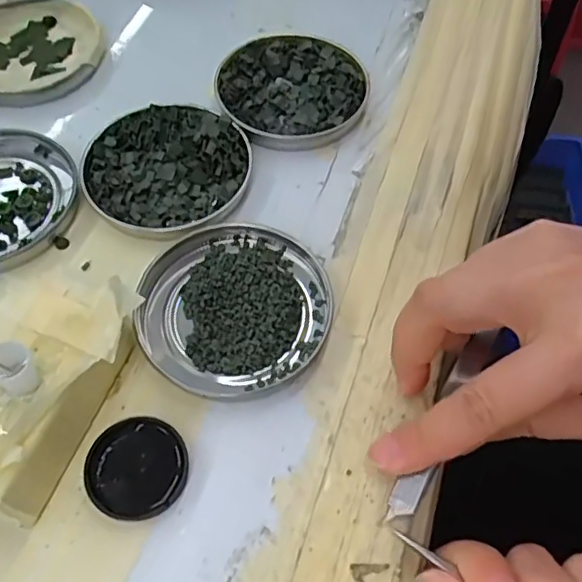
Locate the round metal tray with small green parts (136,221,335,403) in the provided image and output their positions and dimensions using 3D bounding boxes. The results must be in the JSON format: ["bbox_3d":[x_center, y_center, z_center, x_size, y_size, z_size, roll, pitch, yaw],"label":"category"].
[{"bbox_3d":[-0.023,0.005,0.244,0.077,0.013,0.074,0,59,1],"label":"round metal tray with small green parts"}]

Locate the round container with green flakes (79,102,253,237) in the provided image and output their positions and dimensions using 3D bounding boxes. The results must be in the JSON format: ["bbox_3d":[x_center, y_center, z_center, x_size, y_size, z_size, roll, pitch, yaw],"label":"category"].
[{"bbox_3d":[-0.060,-0.058,0.282,0.075,0.009,0.077,0,59,1],"label":"round container with green flakes"}]

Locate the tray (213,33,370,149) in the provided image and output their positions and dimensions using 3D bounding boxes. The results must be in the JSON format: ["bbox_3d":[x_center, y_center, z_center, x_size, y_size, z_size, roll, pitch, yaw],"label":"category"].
[{"bbox_3d":[0.000,-0.107,0.311,0.075,0.012,0.074,-15,60,-8],"label":"tray"}]

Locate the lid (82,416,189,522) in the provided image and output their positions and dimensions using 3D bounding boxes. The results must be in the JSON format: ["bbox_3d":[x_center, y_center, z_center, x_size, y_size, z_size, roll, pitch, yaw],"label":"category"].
[{"bbox_3d":[-0.055,0.064,0.213,0.034,0.008,0.035,0,59,1],"label":"lid"}]

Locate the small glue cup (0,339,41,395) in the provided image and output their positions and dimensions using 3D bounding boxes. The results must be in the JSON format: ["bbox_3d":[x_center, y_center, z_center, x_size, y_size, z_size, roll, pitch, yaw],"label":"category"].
[{"bbox_3d":[-0.091,0.025,0.193,0.013,0.018,0.011,-40,67,-20],"label":"small glue cup"}]

